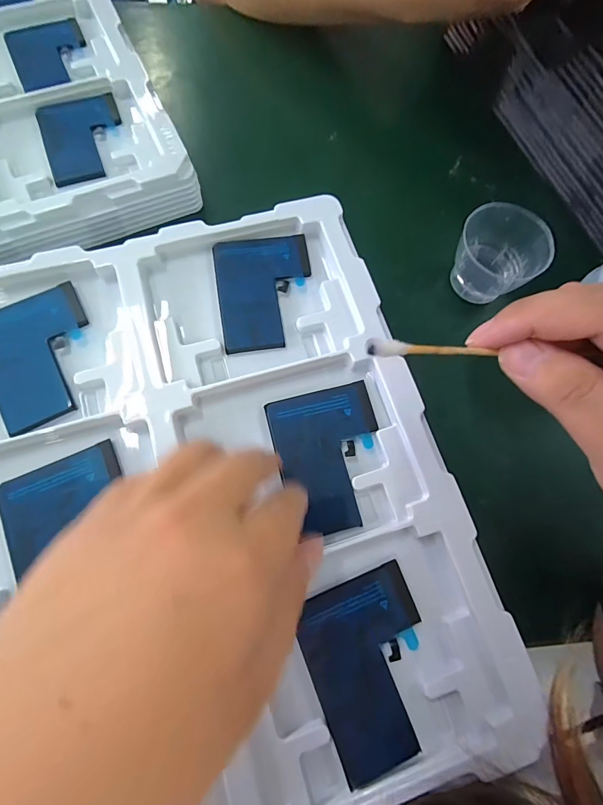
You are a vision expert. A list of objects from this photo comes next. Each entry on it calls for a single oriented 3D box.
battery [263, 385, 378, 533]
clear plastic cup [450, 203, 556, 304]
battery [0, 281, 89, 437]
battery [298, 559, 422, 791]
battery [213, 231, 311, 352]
[{"bbox_3d":[0.017,0.029,0.218,0.058,0.005,0.075,-14,75,-8],"label":"battery"},{"bbox_3d":[0.153,-0.119,0.313,0.057,0.050,0.066,10,73,-1],"label":"clear plastic cup"},{"bbox_3d":[-0.148,-0.027,0.227,0.058,0.008,0.075,-26,77,-11],"label":"battery"},{"bbox_3d":[0.035,0.125,0.189,0.058,0.005,0.077,-20,76,-10],"label":"battery"},{"bbox_3d":[-0.022,-0.070,0.249,0.059,0.004,0.078,-8,74,-7],"label":"battery"}]

